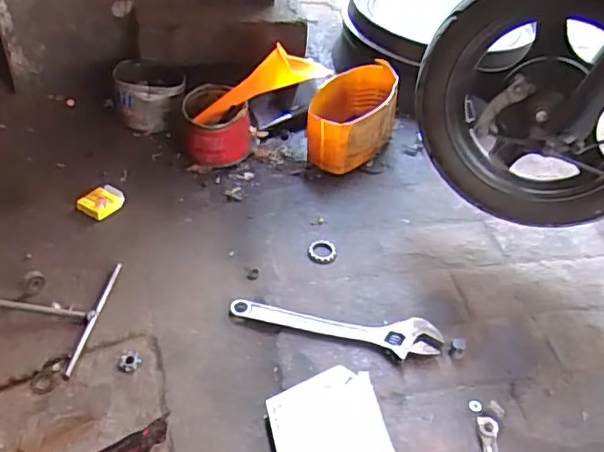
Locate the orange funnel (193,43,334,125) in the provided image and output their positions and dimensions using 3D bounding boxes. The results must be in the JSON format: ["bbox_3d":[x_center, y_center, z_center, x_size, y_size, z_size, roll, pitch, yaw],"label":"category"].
[{"bbox_3d":[-0.077,-0.251,1.031,0.251,0.072,0.075,-26,51,-3],"label":"orange funnel"}]

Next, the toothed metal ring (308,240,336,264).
[{"bbox_3d":[0.031,0.039,0.904,0.043,0.006,0.042,3,45,-3],"label":"toothed metal ring"}]

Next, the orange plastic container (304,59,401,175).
[{"bbox_3d":[0.093,-0.197,1.084,0.147,0.129,0.206,11,45,5],"label":"orange plastic container"}]

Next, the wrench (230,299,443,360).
[{"bbox_3d":[0.043,0.138,0.798,0.282,0.023,0.058,8,45,1],"label":"wrench"}]

